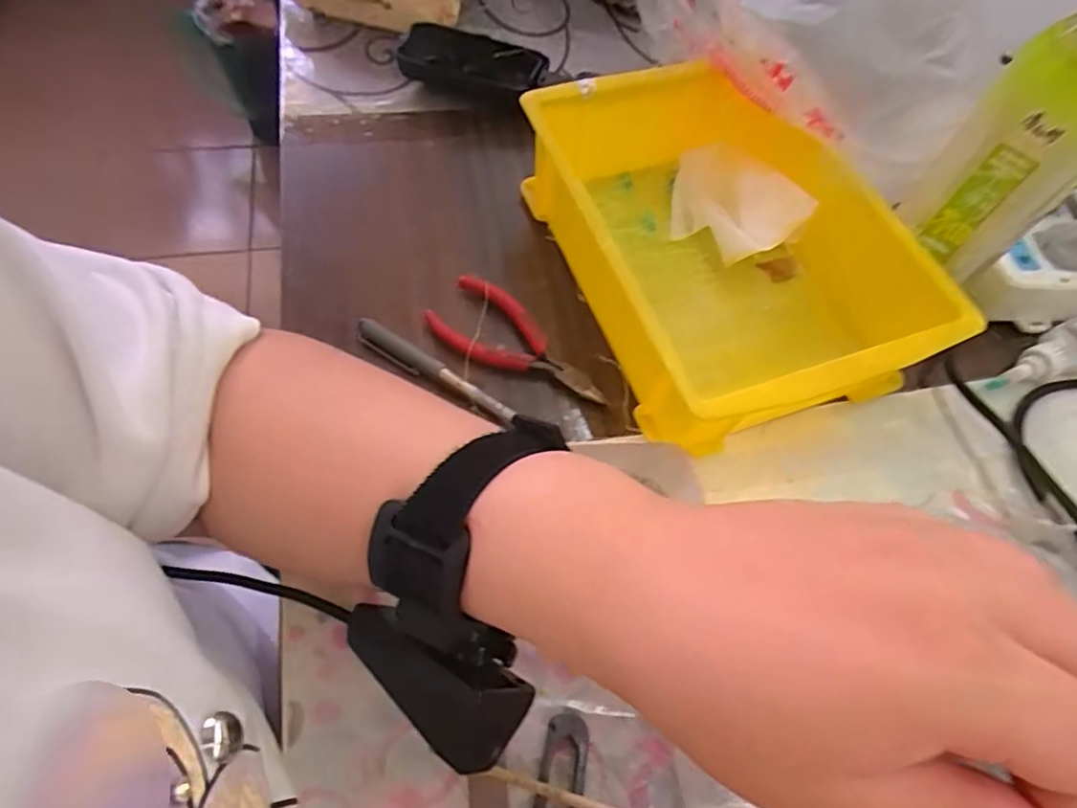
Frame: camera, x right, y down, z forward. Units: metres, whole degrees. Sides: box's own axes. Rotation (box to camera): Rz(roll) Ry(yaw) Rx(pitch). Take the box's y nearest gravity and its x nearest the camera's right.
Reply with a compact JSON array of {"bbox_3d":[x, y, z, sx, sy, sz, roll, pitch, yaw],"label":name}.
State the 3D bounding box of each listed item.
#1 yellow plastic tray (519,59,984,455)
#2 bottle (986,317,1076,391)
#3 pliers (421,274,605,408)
[{"bbox_3d":[0.112,-0.098,0.394,0.181,0.072,0.245,-13,64,-14],"label":"yellow plastic tray"},{"bbox_3d":[0.334,-0.030,0.404,0.107,0.021,0.031,-20,66,-17],"label":"bottle"},{"bbox_3d":[-0.010,-0.034,0.381,0.115,0.019,0.052,35,63,12],"label":"pliers"}]

